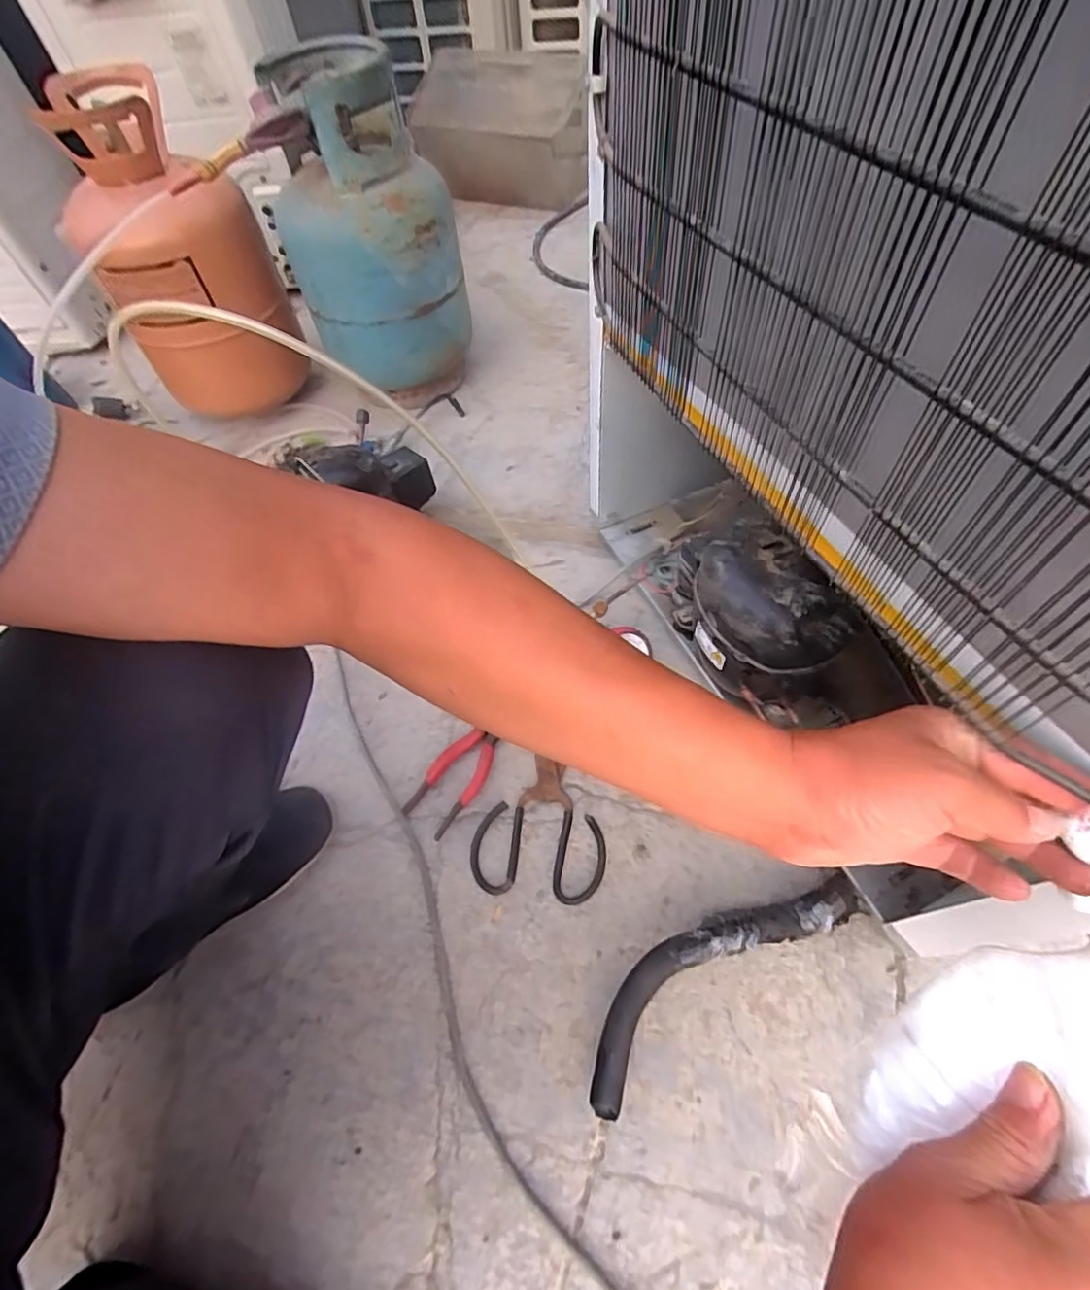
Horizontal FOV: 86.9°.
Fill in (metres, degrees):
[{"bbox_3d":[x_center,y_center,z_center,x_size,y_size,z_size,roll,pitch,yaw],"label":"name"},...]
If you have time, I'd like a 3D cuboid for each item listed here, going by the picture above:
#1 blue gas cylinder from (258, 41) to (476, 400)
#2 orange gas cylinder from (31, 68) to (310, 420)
[{"bbox_3d":[-0.249,-0.578,0.854,0.235,0.405,0.209,-12,59,-4],"label":"blue gas cylinder"},{"bbox_3d":[-0.518,-0.549,0.821,0.229,0.331,0.280,-26,60,-11],"label":"orange gas cylinder"}]

